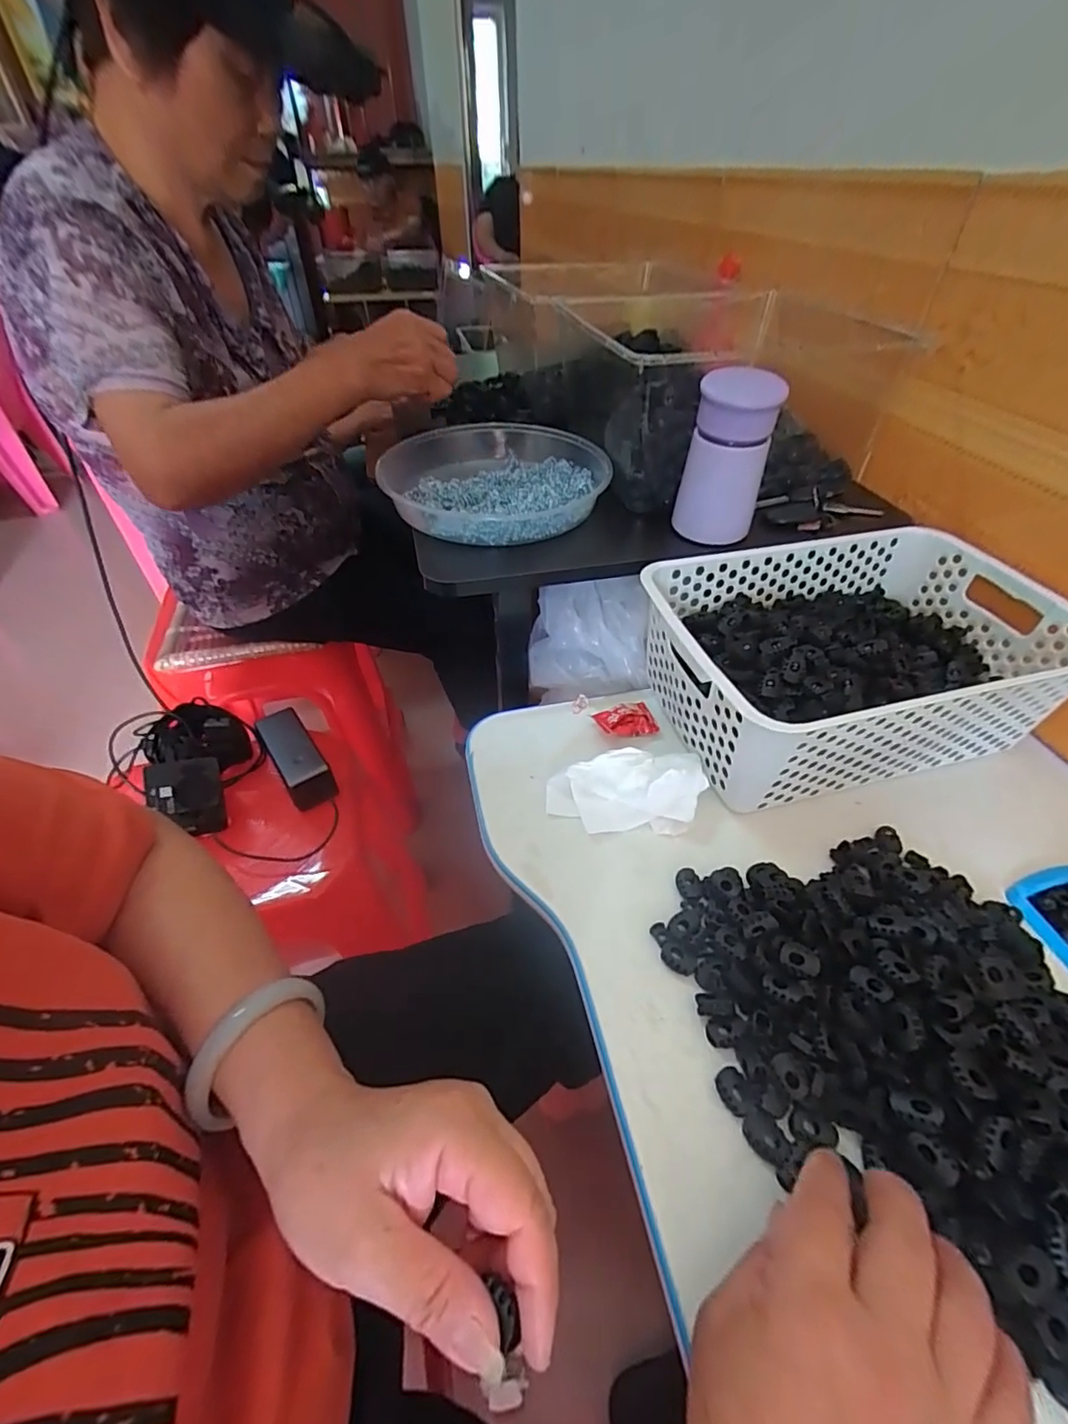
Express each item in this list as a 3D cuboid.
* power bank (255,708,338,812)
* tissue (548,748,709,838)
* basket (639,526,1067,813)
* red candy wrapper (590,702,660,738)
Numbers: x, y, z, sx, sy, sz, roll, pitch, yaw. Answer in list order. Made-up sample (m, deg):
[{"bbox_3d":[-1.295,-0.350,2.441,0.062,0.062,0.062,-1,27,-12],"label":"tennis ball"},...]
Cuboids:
[{"bbox_3d":[-0.278,0.054,0.658,0.048,0.037,0.139,-27,50,-24],"label":"power bank"},{"bbox_3d":[0.068,0.053,0.424,0.114,0.030,0.065,0,44,2],"label":"tissue"},{"bbox_3d":[0.254,-0.047,0.460,0.303,0.099,0.198,-12,45,-10],"label":"basket"},{"bbox_3d":[0.080,0.005,0.482,0.051,0.017,0.035,-18,46,-16],"label":"red candy wrapper"}]

